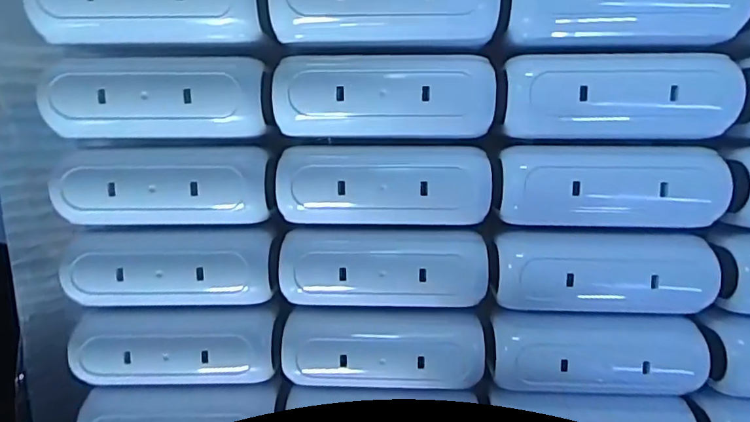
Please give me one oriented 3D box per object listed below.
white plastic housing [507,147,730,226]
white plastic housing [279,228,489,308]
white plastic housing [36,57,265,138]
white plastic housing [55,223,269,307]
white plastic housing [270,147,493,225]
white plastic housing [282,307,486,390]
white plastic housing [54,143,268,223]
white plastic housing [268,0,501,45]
[{"bbox_3d":[0.084,-0.008,0.186,0.074,0.011,0.029,1,99,5],"label":"white plastic housing"},{"bbox_3d":[0.003,0.021,0.190,0.074,0.015,0.028,3,99,5],"label":"white plastic housing"},{"bbox_3d":[-0.076,-0.039,0.179,0.073,0.015,0.026,-1,98,5],"label":"white plastic housing"},{"bbox_3d":[-0.075,0.020,0.191,0.071,0.013,0.028,-1,98,5],"label":"white plastic housing"},{"bbox_3d":[0.003,-0.009,0.185,0.074,0.017,0.027,1,99,5],"label":"white plastic housing"},{"bbox_3d":[0.003,0.054,0.196,0.074,0.020,0.031,0,98,5],"label":"white plastic housing"},{"bbox_3d":[-0.076,-0.009,0.186,0.072,0.015,0.027,0,98,5],"label":"white plastic housing"},{"bbox_3d":[0.003,-0.071,0.172,0.074,0.015,0.029,1,99,5],"label":"white plastic housing"}]

